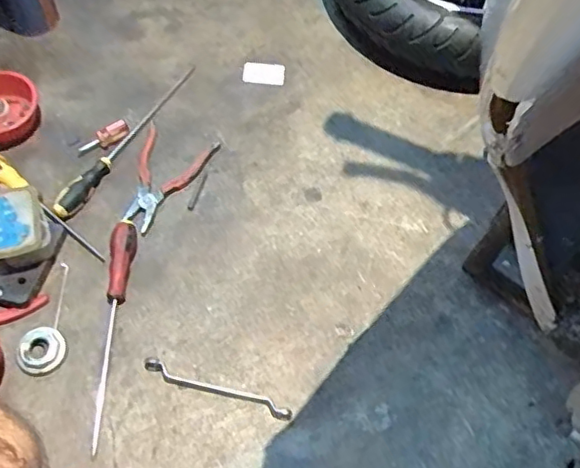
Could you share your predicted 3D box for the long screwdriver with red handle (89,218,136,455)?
[{"bbox_3d":[-0.229,0.122,0.780,0.024,0.038,0.300,2,62,-2],"label":"long screwdriver with red handle"}]

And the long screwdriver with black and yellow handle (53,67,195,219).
[{"bbox_3d":[-0.247,-0.152,0.919,0.024,0.031,0.322,28,64,11],"label":"long screwdriver with black and yellow handle"}]

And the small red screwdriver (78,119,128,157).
[{"bbox_3d":[-0.283,-0.144,0.915,0.085,0.023,0.021,-30,65,4],"label":"small red screwdriver"}]

